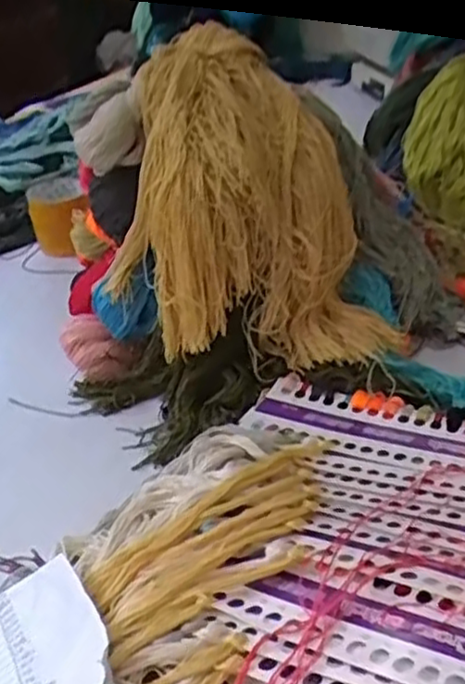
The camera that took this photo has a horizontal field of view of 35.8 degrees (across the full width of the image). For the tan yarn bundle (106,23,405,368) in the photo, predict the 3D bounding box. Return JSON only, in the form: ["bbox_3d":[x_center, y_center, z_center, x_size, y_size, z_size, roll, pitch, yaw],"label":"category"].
[{"bbox_3d":[0.017,-0.141,0.696,0.255,0.233,0.222,-1,34,5],"label":"tan yarn bundle"}]

